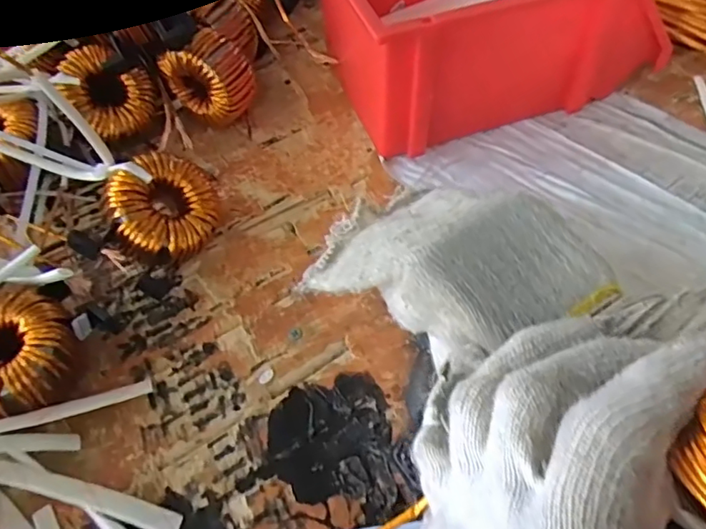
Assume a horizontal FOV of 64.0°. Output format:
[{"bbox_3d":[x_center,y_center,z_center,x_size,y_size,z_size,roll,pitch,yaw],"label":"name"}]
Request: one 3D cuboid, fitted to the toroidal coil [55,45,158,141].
[{"bbox_3d":[-0.182,-0.123,0.418,0.064,0.029,0.063,0,90,-30],"label":"toroidal coil"}]

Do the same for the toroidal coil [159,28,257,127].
[{"bbox_3d":[-0.108,-0.143,0.443,0.056,0.069,0.047,27,60,19],"label":"toroidal coil"}]

